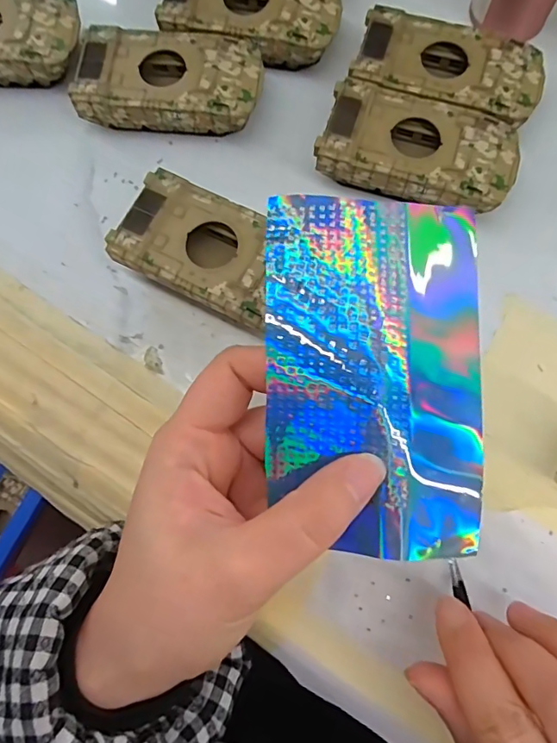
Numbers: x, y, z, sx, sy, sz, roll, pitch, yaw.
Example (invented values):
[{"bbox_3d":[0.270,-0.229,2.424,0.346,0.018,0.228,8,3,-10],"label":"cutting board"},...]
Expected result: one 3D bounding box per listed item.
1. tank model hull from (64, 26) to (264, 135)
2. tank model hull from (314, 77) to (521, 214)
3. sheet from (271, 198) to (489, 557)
[{"bbox_3d":[-0.057,-0.155,0.263,0.094,0.026,0.051,6,75,3],"label":"tank model hull"},{"bbox_3d":[0.071,-0.112,0.249,0.095,0.024,0.052,18,76,6],"label":"tank model hull"},{"bbox_3d":[0.033,0.001,0.166,0.072,0.006,0.122,0,89,0],"label":"sheet"}]

